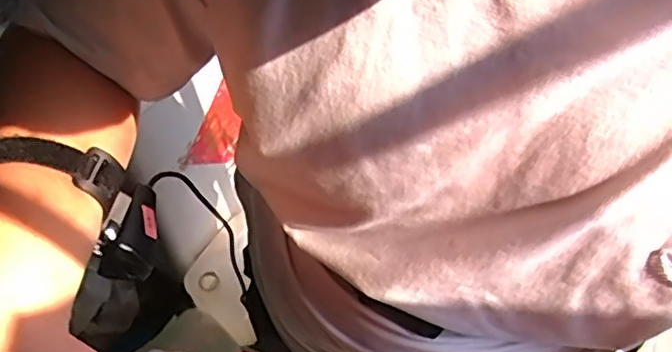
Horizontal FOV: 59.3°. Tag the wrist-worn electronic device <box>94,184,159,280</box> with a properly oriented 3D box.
[{"bbox_3d":[-0.140,0.034,0.408,0.028,0.028,0.071,2,61,2],"label":"wrist-worn electronic device"}]

